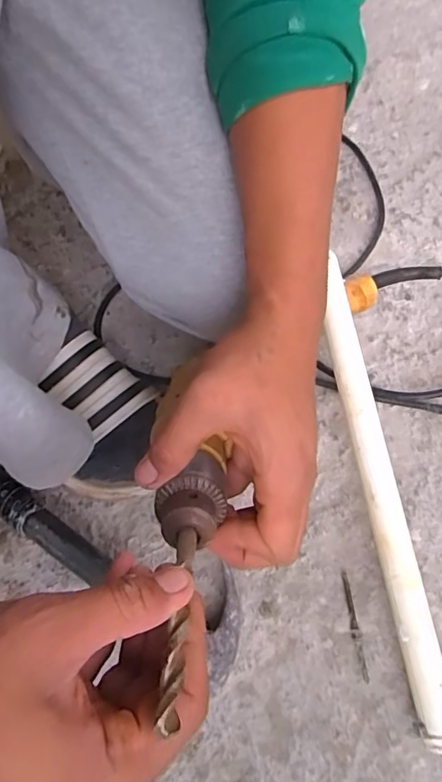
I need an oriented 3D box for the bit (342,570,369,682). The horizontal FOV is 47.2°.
[{"bbox_3d":[0.101,0.177,0.383,0.007,0.004,0.075,-7,64,0],"label":"bit"}]

